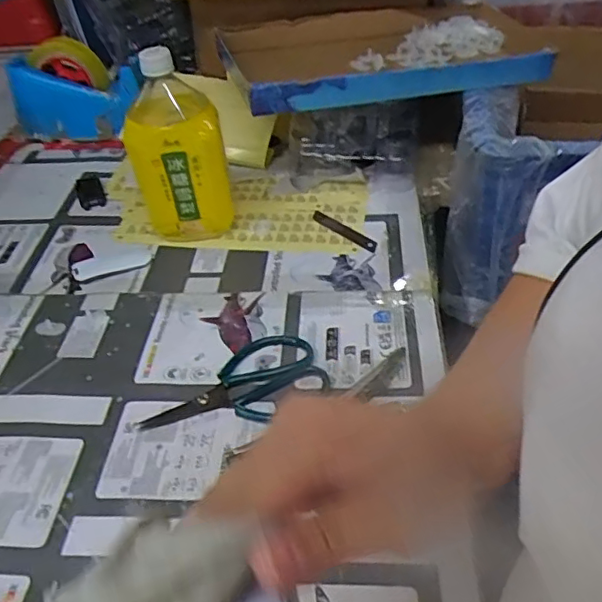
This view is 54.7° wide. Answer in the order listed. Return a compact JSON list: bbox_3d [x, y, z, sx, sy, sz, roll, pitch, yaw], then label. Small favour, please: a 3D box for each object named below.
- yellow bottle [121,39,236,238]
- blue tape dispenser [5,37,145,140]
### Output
[{"bbox_3d":[-0.133,-0.165,0.627,0.092,0.193,0.107,-11,43,-6],"label":"yellow bottle"},{"bbox_3d":[-0.314,-0.303,0.839,0.185,0.127,0.090,7,44,13],"label":"blue tape dispenser"}]

